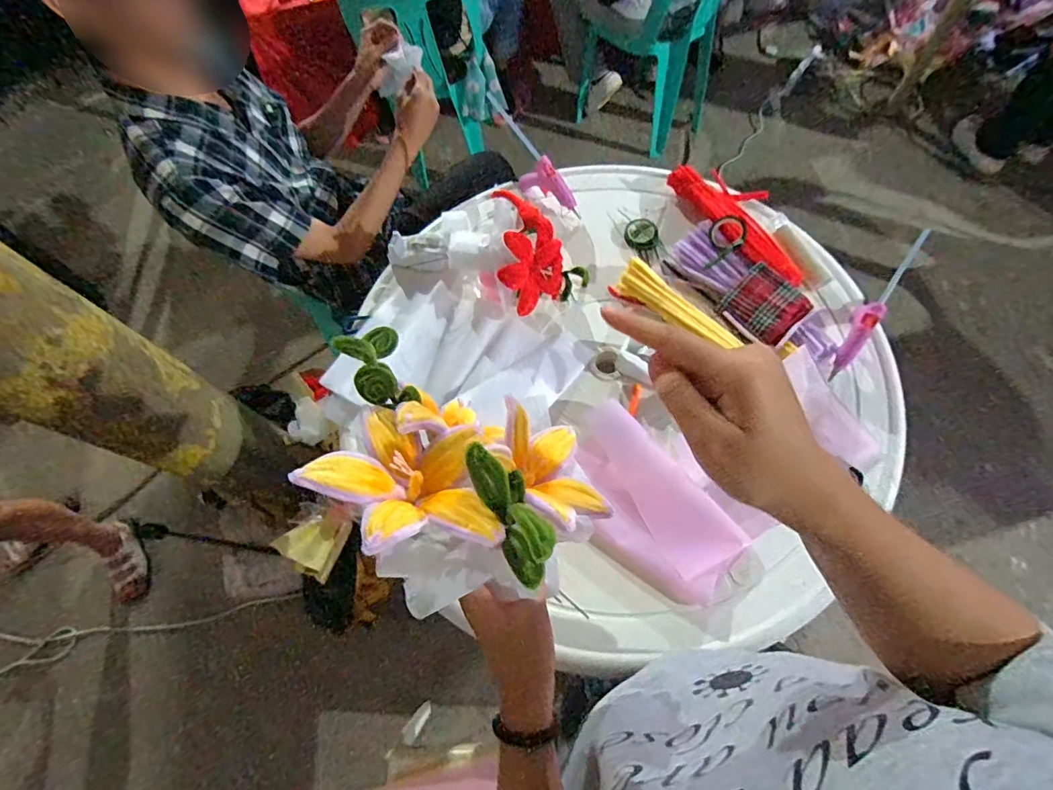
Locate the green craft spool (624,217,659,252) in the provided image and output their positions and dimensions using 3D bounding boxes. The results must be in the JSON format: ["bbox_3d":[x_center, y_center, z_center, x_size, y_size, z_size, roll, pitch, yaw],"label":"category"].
[{"bbox_3d":[0.208,-0.291,0.883,0.055,0.015,0.068,-4,66,1],"label":"green craft spool"}]

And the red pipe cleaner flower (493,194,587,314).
[{"bbox_3d":[0.016,-0.231,0.793,0.139,0.139,0.185,-13,67,-3],"label":"red pipe cleaner flower"}]

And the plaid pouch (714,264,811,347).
[{"bbox_3d":[0.383,-0.145,0.784,0.101,0.027,0.112,-38,70,-13],"label":"plaid pouch"}]

